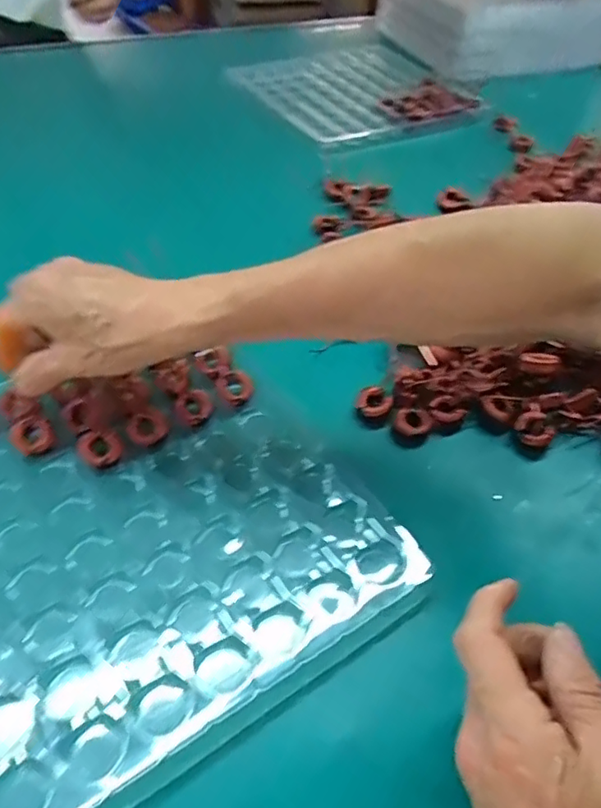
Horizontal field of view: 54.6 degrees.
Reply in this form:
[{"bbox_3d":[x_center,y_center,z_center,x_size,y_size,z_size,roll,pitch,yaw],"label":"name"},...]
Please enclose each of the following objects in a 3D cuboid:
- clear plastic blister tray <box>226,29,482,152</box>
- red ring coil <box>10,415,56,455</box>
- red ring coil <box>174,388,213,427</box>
[{"bbox_3d":[0.080,-0.468,0.863,0.293,0.031,0.302,-21,51,-21],"label":"clear plastic blister tray"},{"bbox_3d":[-0.183,0.021,0.397,0.025,0.013,0.025,1,47,-2],"label":"red ring coil"},{"bbox_3d":[-0.076,0.001,0.415,0.022,0.010,0.024,1,47,-2],"label":"red ring coil"}]

